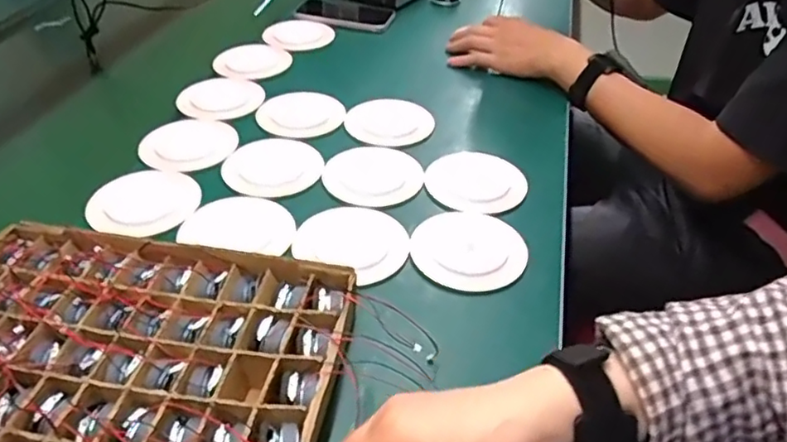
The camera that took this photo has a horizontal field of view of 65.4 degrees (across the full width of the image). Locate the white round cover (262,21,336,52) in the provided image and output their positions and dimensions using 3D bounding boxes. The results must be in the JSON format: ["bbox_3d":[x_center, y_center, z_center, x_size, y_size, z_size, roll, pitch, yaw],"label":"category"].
[{"bbox_3d":[-0.137,-0.275,0.904,0.098,0.009,0.081,-25,53,-22],"label":"white round cover"}]

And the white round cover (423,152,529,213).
[{"bbox_3d":[0.085,-0.041,0.626,0.101,0.010,0.086,6,40,6],"label":"white round cover"}]

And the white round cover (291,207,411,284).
[{"bbox_3d":[-0.034,0.017,0.556,0.099,0.007,0.088,18,42,20],"label":"white round cover"}]

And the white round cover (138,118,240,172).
[{"bbox_3d":[-0.220,-0.086,0.669,0.090,0.008,0.098,1,39,-1],"label":"white round cover"}]

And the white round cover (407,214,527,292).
[{"bbox_3d":[0.069,0.023,0.548,0.098,0.010,0.098,1,39,-1],"label":"white round cover"}]

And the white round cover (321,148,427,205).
[{"bbox_3d":[-0.020,-0.048,0.633,0.098,0.009,0.090,1,39,-1],"label":"white round cover"}]

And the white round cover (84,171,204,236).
[{"bbox_3d":[-0.236,-0.021,0.587,0.087,0.011,0.099,14,41,15],"label":"white round cover"}]

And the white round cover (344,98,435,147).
[{"bbox_3d":[-0.005,-0.114,0.719,0.098,0.017,0.089,-12,41,-16],"label":"white round cover"}]

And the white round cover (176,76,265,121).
[{"bbox_3d":[-0.204,-0.156,0.751,0.091,0.012,0.109,19,43,20],"label":"white round cover"}]

